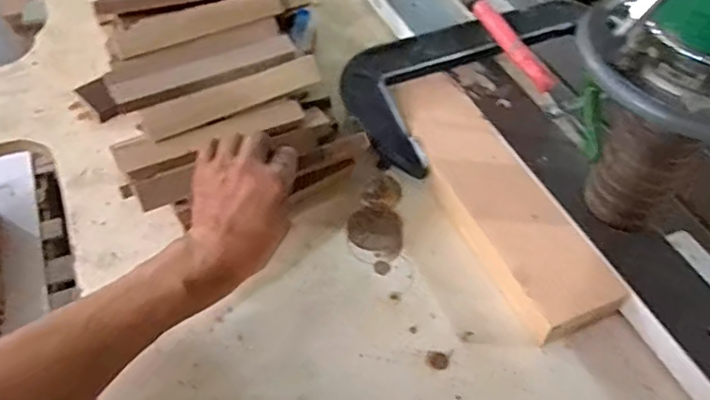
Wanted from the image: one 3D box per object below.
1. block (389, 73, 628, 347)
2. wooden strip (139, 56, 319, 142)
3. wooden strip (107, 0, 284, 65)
[{"bbox_3d":[0.129,-0.009,0.583,0.089,0.036,0.313,-17,53,-14],"label":"block"},{"bbox_3d":[-0.118,-0.101,0.586,0.177,0.011,0.034,-24,86,-15],"label":"wooden strip"},{"bbox_3d":[-0.167,-0.187,0.627,0.182,0.016,0.041,-21,53,-18],"label":"wooden strip"}]

